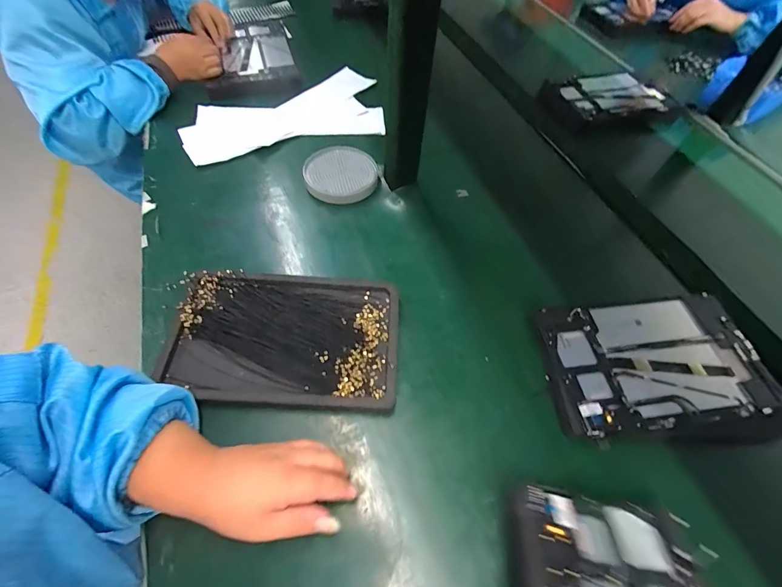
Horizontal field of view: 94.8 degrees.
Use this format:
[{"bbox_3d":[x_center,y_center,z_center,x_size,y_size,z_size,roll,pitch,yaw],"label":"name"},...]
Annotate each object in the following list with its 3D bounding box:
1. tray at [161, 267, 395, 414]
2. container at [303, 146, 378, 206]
[{"bbox_3d":[-0.117,0.050,0.406,0.244,0.026,0.156,2,60,-1],"label":"tray"},{"bbox_3d":[-0.077,-0.190,0.564,0.111,0.024,0.116,1,60,-2],"label":"container"}]

